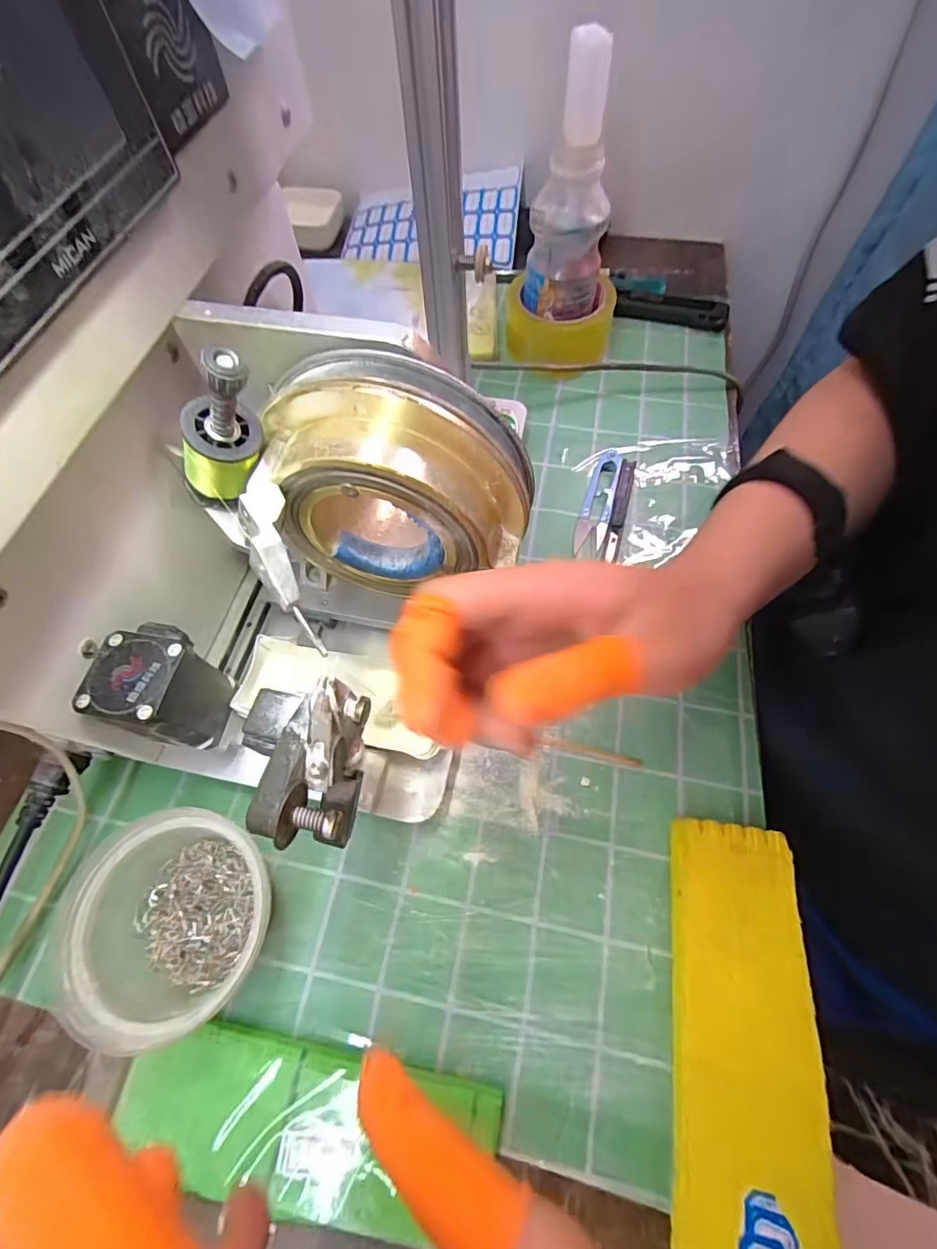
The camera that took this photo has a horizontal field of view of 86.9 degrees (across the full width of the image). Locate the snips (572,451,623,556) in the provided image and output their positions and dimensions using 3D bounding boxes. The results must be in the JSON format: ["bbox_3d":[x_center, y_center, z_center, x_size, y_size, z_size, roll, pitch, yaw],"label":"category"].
[{"bbox_3d":[0.106,-0.102,0.396,0.023,0.008,0.101,17,66,10],"label":"snips"}]

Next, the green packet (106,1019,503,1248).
[{"bbox_3d":[-0.078,0.236,0.235,0.176,0.019,0.056,9,65,6],"label":"green packet"}]

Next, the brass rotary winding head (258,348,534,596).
[{"bbox_3d":[-0.028,-0.057,0.209,0.103,0.093,0.045,7,63,5],"label":"brass rotary winding head"}]

